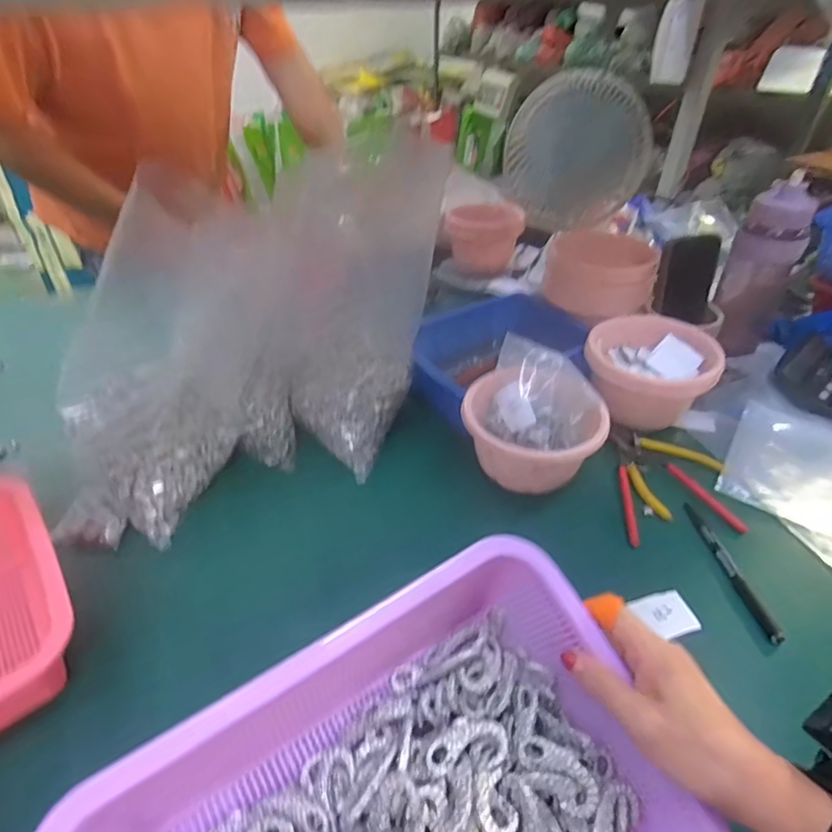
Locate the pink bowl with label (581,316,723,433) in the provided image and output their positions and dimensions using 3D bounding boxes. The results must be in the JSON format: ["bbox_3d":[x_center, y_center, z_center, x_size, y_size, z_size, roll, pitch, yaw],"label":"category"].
[{"bbox_3d":[0.291,-0.054,0.641,0.154,0.095,0.130,16,42,19],"label":"pink bowl with label"}]

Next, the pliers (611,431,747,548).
[{"bbox_3d":[0.281,0.074,0.555,0.116,0.015,0.148,2,39,4],"label":"pliers"}]

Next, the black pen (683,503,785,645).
[{"bbox_3d":[0.299,0.142,0.482,0.015,0.009,0.149,-4,39,-4],"label":"black pen"}]

